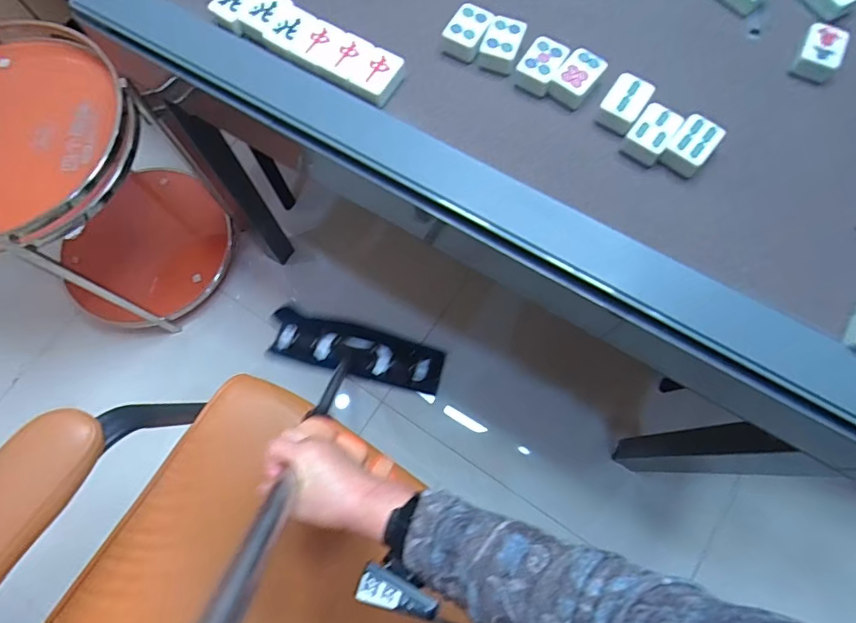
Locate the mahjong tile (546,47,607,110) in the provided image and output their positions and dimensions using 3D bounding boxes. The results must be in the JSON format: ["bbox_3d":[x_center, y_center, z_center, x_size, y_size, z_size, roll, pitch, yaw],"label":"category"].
[{"bbox_3d":[0.168,-0.263,0.554,0.042,0.029,0.058,38,77,9],"label":"mahjong tile"}]

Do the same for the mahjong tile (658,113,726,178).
[{"bbox_3d":[0.282,-0.178,0.524,0.042,0.021,0.059,37,77,9],"label":"mahjong tile"}]

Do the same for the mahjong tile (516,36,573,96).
[{"bbox_3d":[0.129,-0.281,0.558,0.042,0.025,0.058,31,76,7],"label":"mahjong tile"}]

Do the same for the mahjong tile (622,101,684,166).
[{"bbox_3d":[0.243,-0.193,0.533,0.041,0.030,0.058,35,76,8],"label":"mahjong tile"}]

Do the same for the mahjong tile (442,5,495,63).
[{"bbox_3d":[0.045,-0.324,0.574,0.046,0.028,0.054,27,75,6],"label":"mahjong tile"}]

